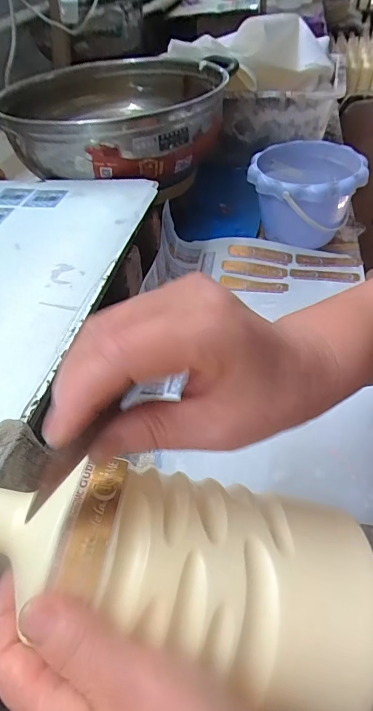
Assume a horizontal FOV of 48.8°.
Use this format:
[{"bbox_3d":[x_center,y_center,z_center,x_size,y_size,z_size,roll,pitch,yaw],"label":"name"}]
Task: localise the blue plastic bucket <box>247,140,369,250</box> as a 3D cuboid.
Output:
[{"bbox_3d":[0.168,-0.227,0.606,0.155,0.114,0.151,10,47,11],"label":"blue plastic bucket"}]

